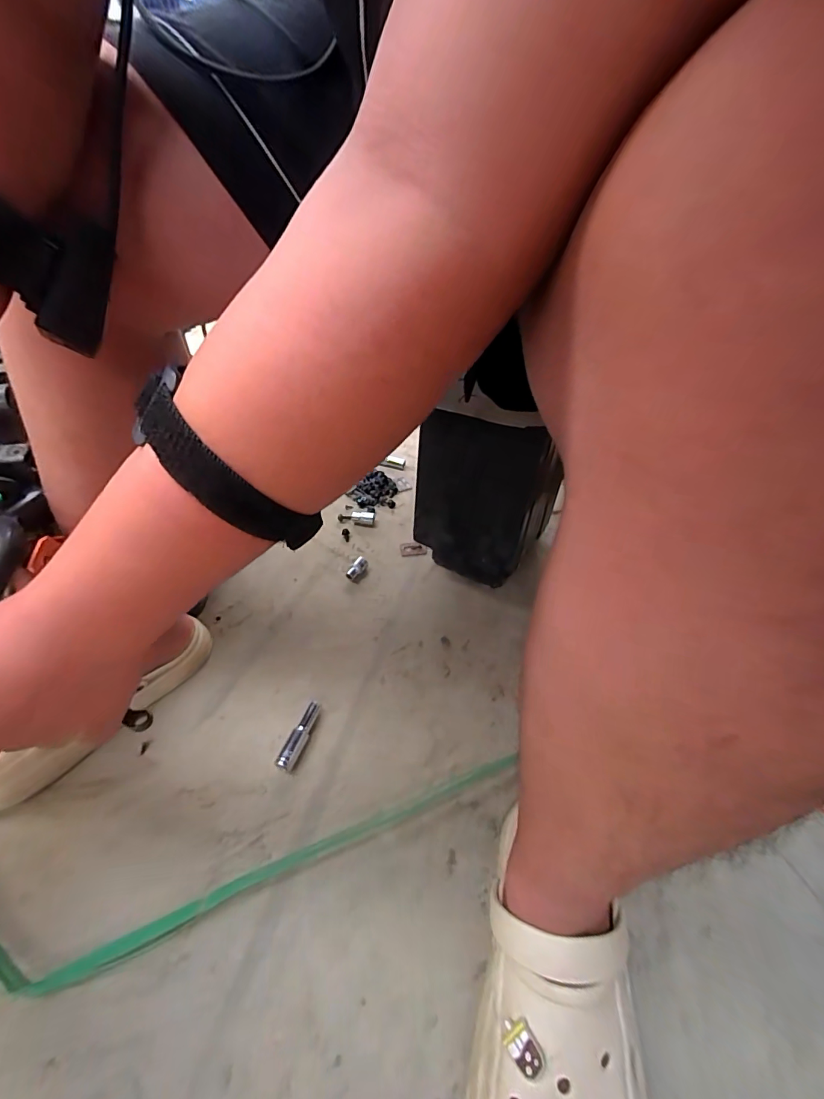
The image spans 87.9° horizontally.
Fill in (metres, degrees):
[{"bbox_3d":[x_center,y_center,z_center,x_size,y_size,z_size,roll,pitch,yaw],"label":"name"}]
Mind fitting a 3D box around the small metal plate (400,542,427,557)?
[{"bbox_3d":[0.002,-0.001,0.712,0.043,0.008,0.024,-2,45,-1],"label":"small metal plate"}]

